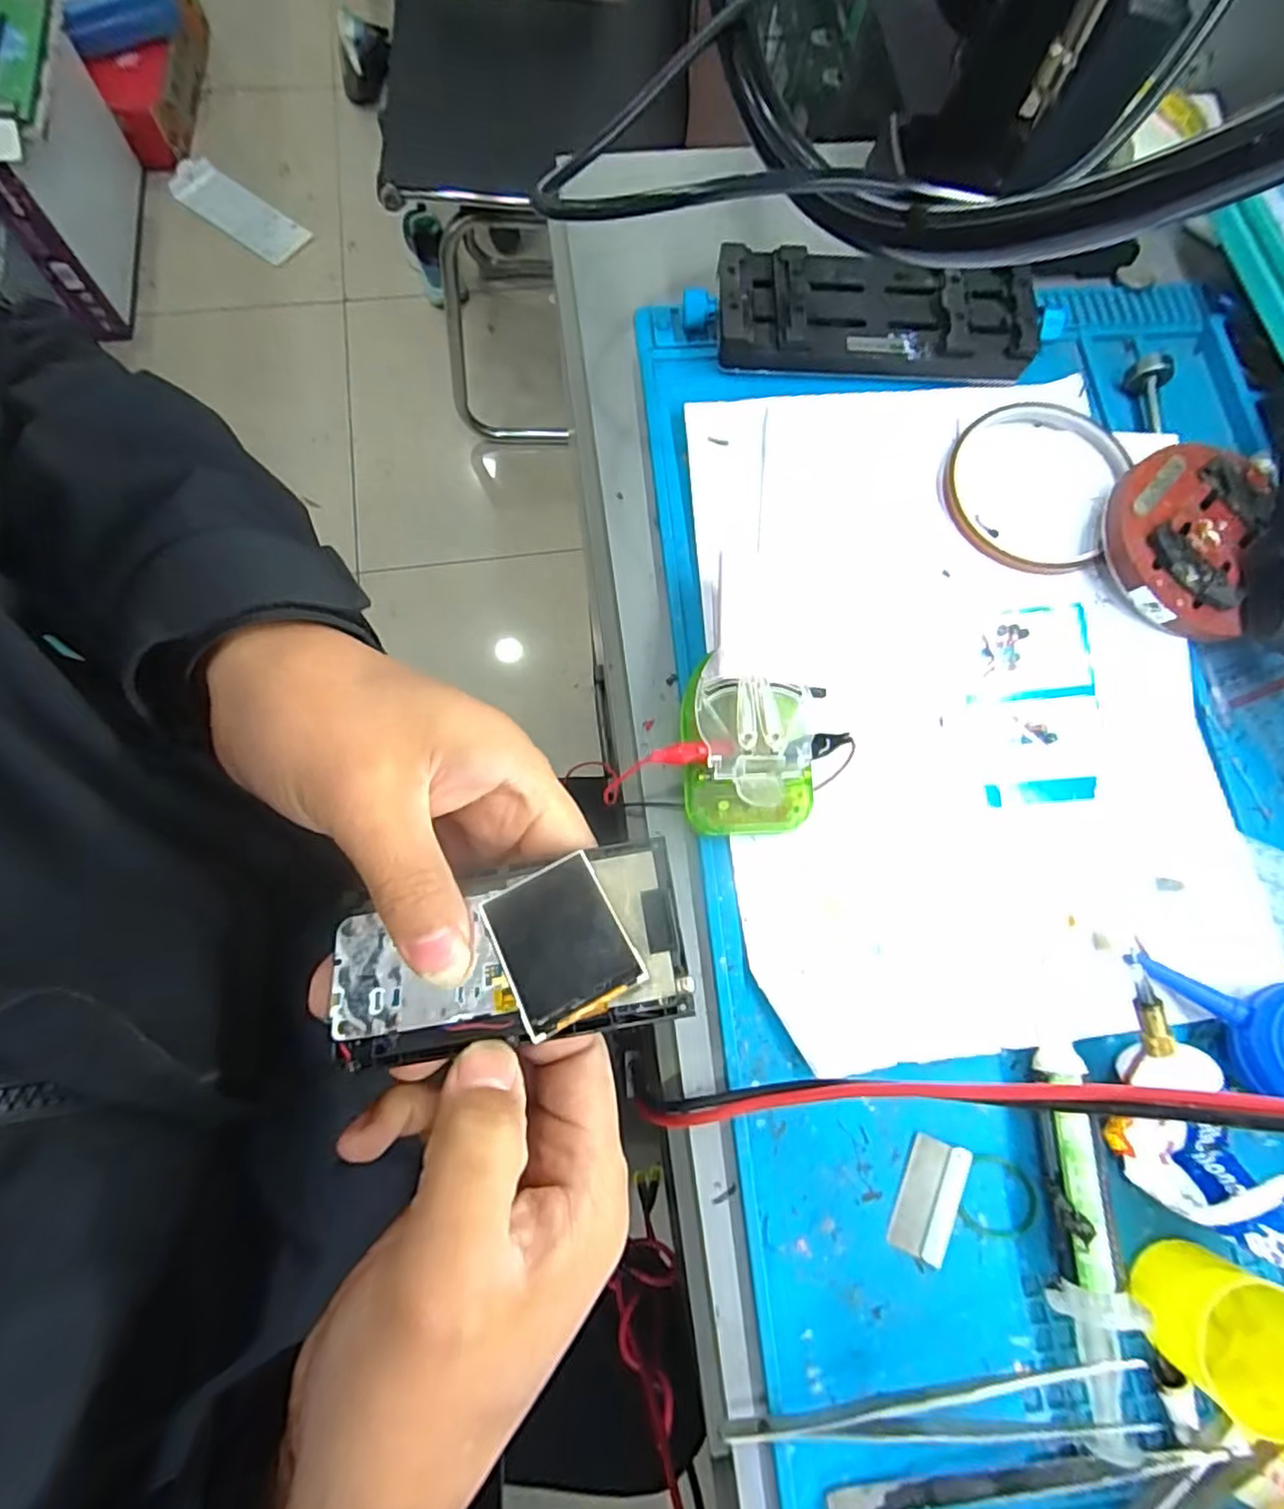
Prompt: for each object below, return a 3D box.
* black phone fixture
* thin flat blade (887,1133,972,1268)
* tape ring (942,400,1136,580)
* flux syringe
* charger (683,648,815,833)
[{"bbox_3d":[0.114,-0.215,0.326,0.178,0.022,0.063,1,75,0],"label":"black phone fixture"},{"bbox_3d":[0.104,0.160,0.238,0.021,0.004,0.039,23,76,5],"label":"thin flat blade"},{"bbox_3d":[0.183,-0.127,0.307,0.077,0.010,0.084,0,75,-1],"label":"tape ring"},{"bbox_3d":[0.152,0.161,0.228,0.021,0.022,0.112,3,75,0],"label":"flux syringe"},{"bbox_3d":[0.042,0.001,0.259,0.053,0.040,0.065,-1,75,-1],"label":"charger"}]

